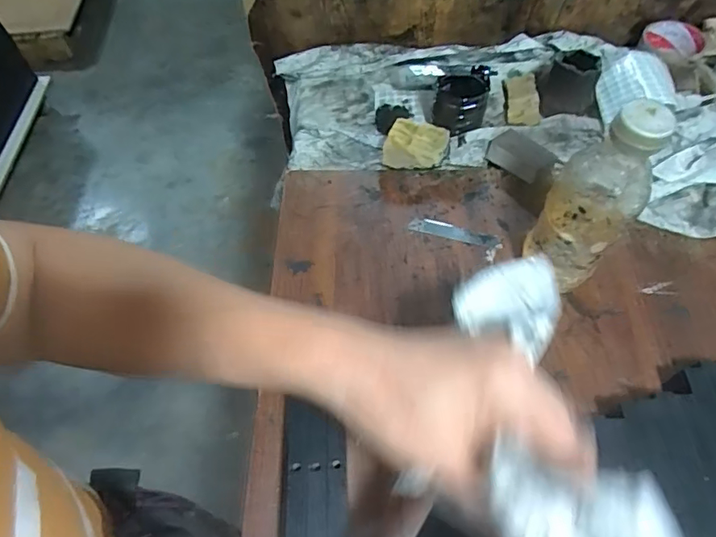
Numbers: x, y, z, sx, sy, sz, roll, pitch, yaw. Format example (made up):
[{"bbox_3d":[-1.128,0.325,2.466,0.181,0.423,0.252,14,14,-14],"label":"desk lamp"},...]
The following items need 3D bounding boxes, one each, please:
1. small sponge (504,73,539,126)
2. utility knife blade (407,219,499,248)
[{"bbox_3d":[0.208,-0.213,0.661,0.038,0.012,0.081,1,59,3],"label":"small sponge"},{"bbox_3d":[0.106,-0.039,0.569,0.097,0.006,0.020,14,60,11],"label":"utility knife blade"}]

